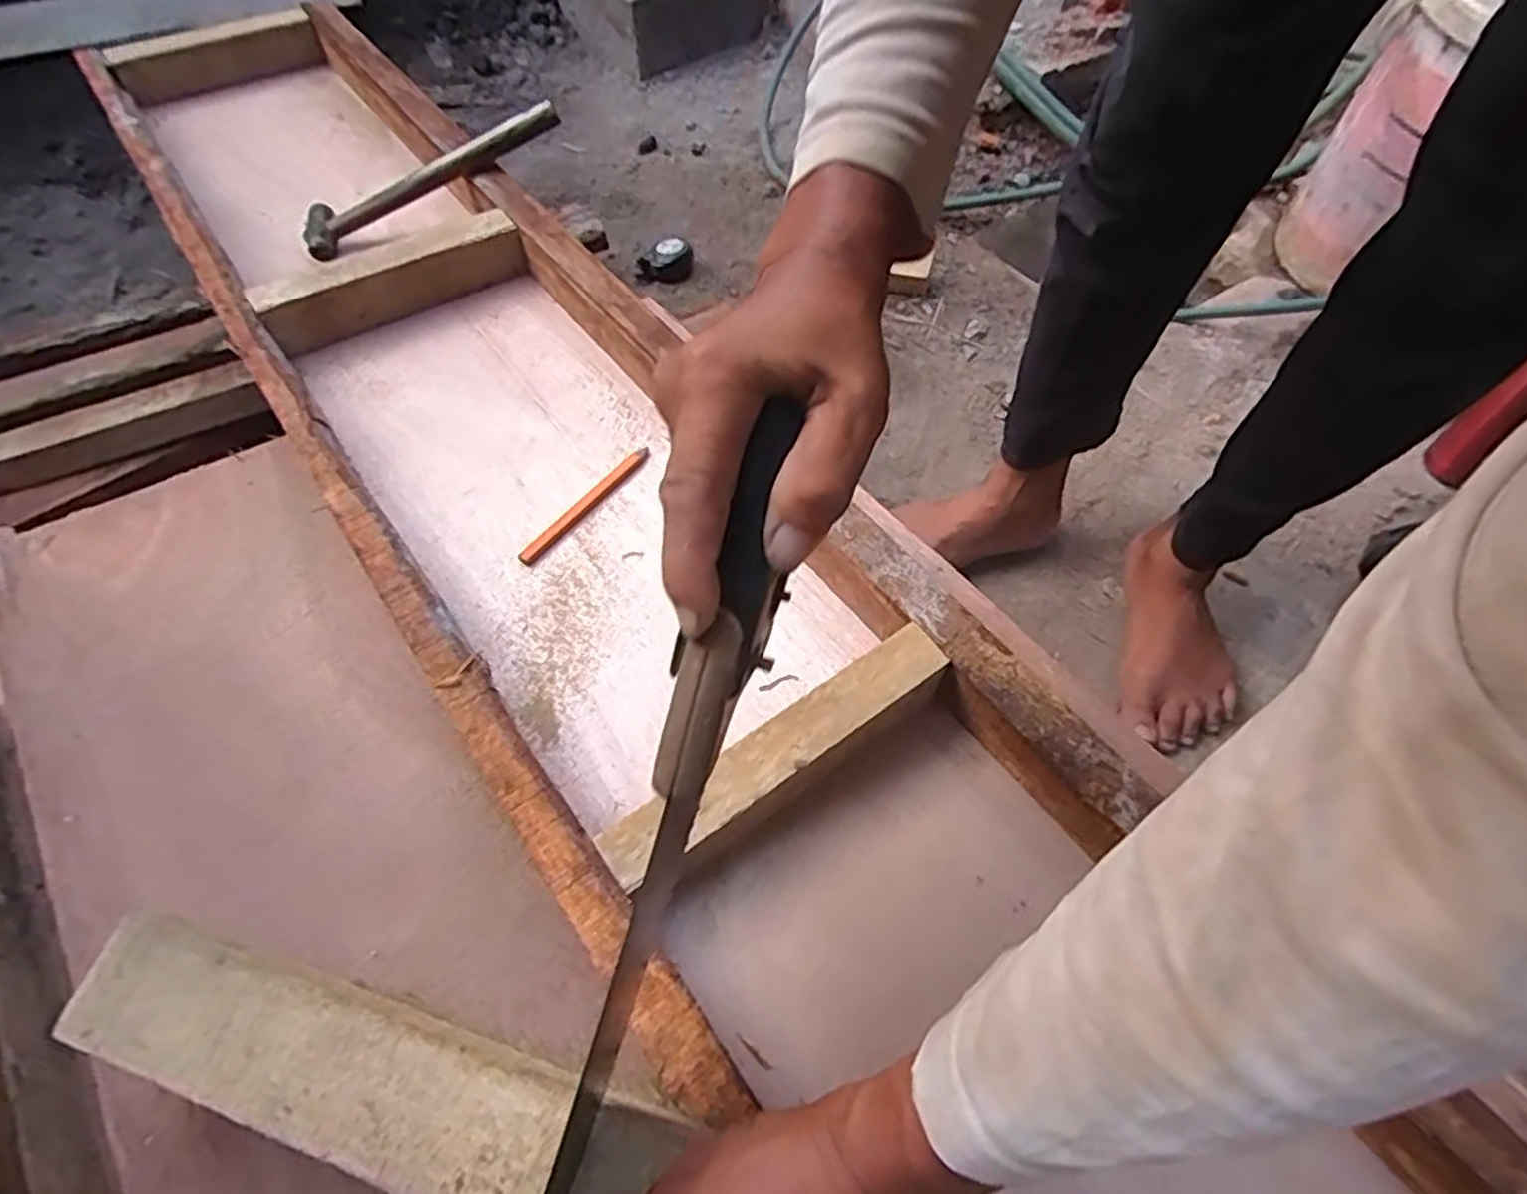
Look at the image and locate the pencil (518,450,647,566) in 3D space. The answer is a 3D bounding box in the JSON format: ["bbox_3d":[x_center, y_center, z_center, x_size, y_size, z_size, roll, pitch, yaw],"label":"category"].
[{"bbox_3d":[-0.144,-0.078,0.628,0.015,0.009,0.146,30,61,18],"label":"pencil"}]

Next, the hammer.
[{"bbox_3d":[-0.348,-0.441,0.804,0.289,0.033,0.071,-28,60,0],"label":"hammer"}]

